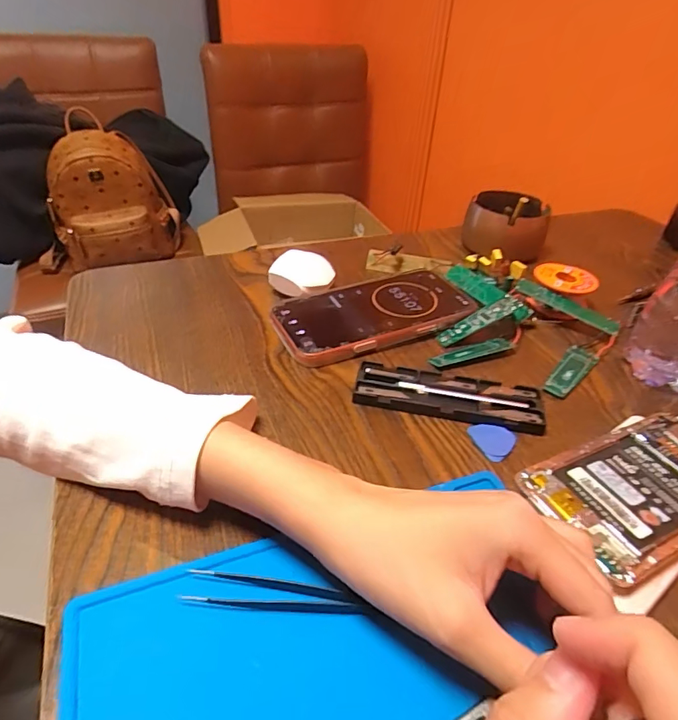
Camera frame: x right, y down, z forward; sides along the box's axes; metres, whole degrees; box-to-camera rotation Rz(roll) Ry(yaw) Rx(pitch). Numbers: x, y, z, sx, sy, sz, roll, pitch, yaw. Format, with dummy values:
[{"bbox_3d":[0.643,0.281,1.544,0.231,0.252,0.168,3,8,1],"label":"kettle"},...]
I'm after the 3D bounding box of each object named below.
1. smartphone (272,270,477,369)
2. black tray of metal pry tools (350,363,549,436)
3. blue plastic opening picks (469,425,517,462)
[{"bbox_3d":[0.030,-0.039,0.410,0.164,0.015,0.078,-15,42,-21],"label":"smartphone"},{"bbox_3d":[0.075,0.025,0.338,0.125,0.010,0.040,9,39,8],"label":"black tray of metal pry tools"},{"bbox_3d":[0.100,0.050,0.316,0.024,0.004,0.027,-27,57,-14],"label":"blue plastic opening picks"}]

